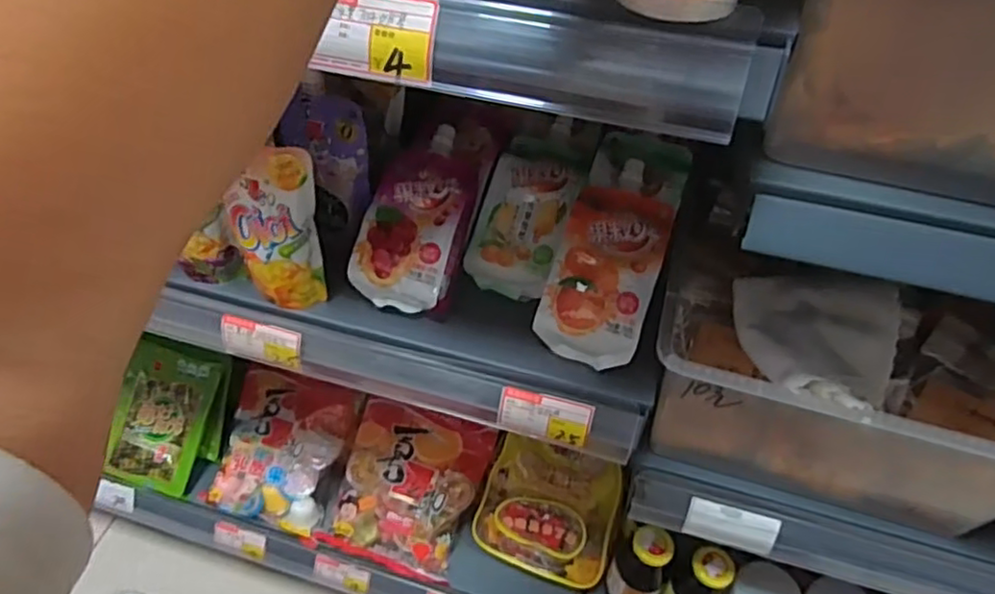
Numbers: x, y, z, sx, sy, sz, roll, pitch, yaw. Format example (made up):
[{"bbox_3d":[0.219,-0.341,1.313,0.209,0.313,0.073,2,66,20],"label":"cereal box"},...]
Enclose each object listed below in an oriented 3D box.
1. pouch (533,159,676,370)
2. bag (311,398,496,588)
[{"bbox_3d":[0.087,-0.025,0.514,0.079,0.038,0.155,16,79,10],"label":"pouch"},{"bbox_3d":[-0.104,0.229,0.792,0.166,0.037,0.194,14,78,5],"label":"bag"}]

